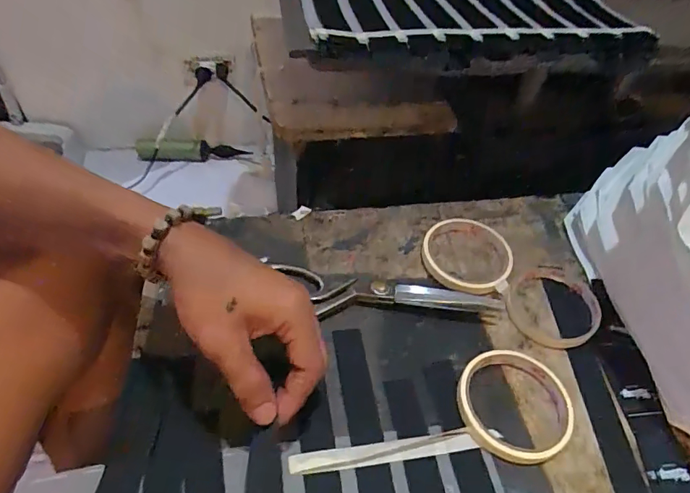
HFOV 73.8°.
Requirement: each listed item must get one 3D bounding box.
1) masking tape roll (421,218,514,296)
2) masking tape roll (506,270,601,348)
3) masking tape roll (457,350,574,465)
[{"bbox_3d":[0.123,0.008,0.465,0.089,0.010,0.097,3,46,-3],"label":"masking tape roll"},{"bbox_3d":[0.198,0.054,0.438,0.082,0.014,0.091,25,49,17],"label":"masking tape roll"},{"bbox_3d":[0.135,0.124,0.367,0.087,0.014,0.090,3,46,-3],"label":"masking tape roll"}]

